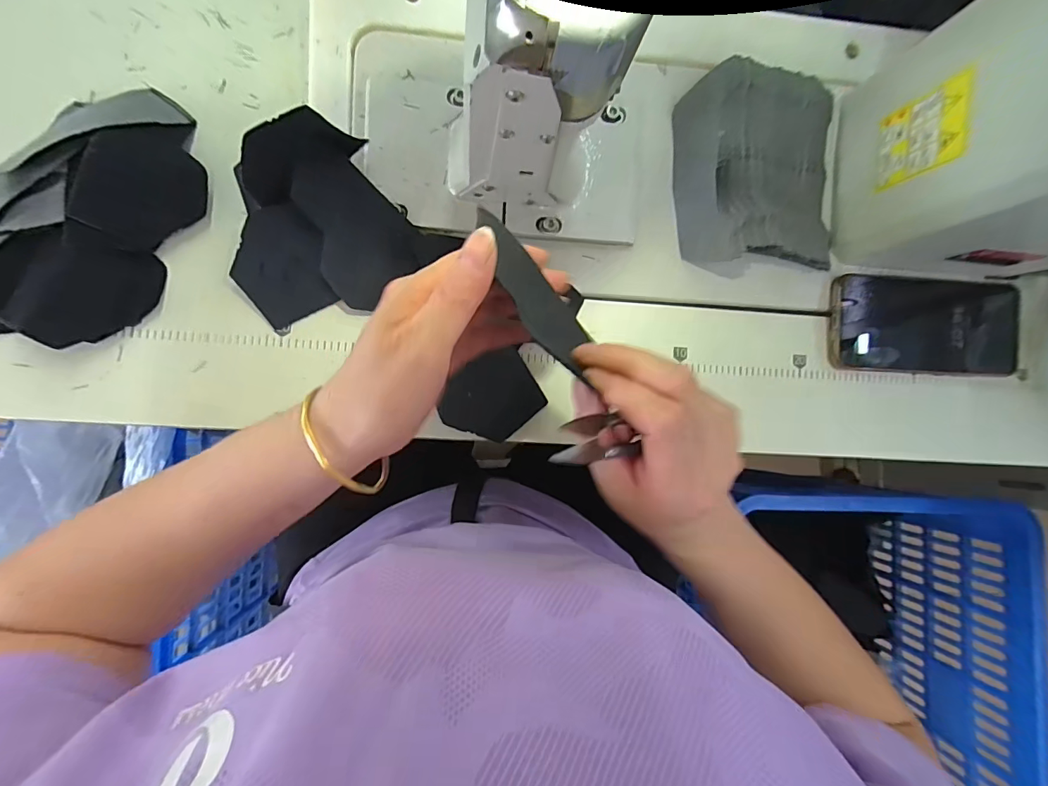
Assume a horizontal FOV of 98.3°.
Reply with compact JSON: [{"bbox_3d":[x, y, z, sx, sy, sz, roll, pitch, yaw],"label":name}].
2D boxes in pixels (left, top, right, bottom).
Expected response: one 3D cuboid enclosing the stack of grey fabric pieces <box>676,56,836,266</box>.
[{"bbox_3d":[0.177,-0.169,0.344,0.123,0.034,0.138,-2,86,-5],"label":"stack of grey fabric pieces"}]

